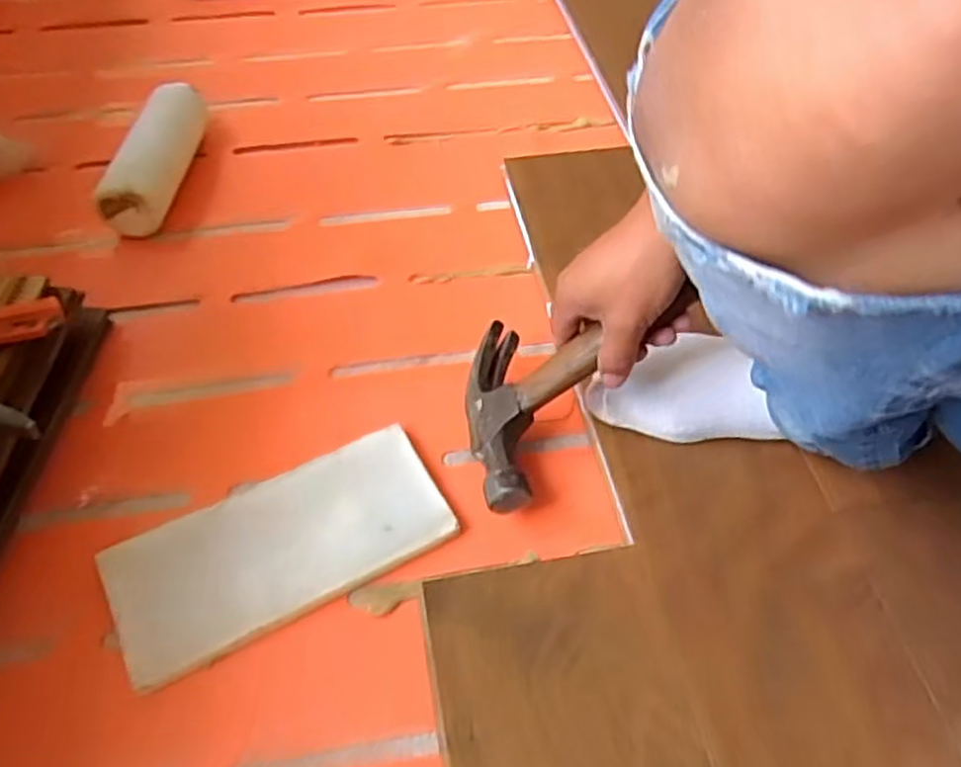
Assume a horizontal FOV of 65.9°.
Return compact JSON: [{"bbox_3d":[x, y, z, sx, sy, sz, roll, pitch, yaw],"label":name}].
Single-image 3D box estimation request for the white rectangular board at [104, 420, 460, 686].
[{"bbox_3d":[-0.139,0.113,0.524,0.226,0.023,0.103,-25,58,-19],"label":"white rectangular board"}]

